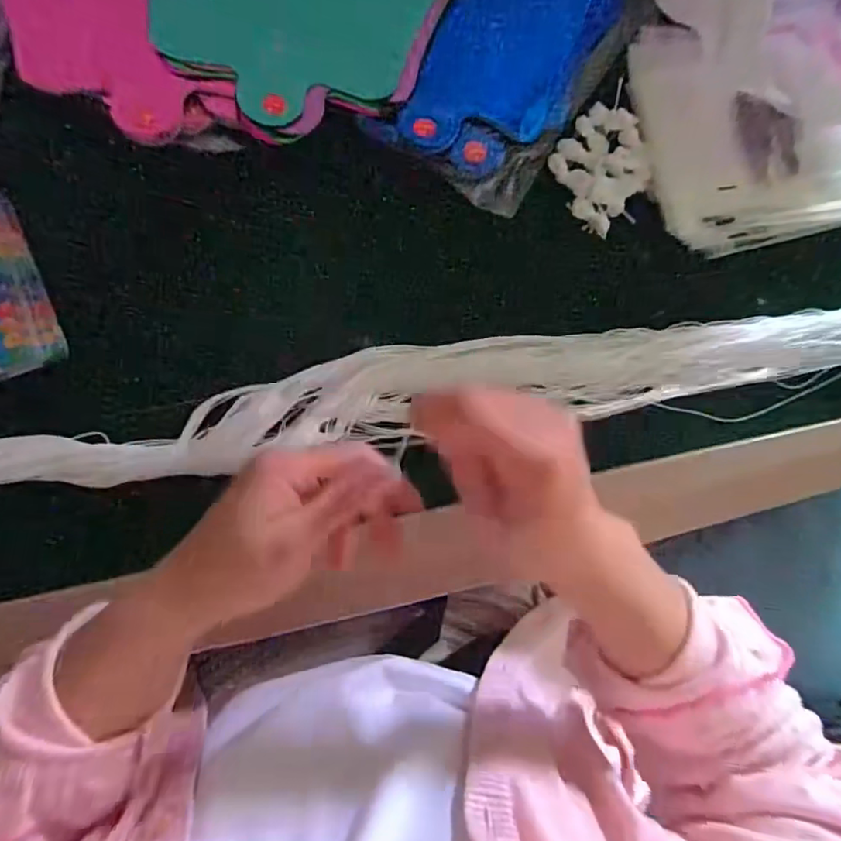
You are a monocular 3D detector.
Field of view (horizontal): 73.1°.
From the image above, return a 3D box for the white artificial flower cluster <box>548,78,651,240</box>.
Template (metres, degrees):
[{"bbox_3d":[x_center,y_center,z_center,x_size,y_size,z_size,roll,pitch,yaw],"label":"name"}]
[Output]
[{"bbox_3d":[0.137,-0.190,0.425,0.071,0.017,0.088,-26,88,-8],"label":"white artificial flower cluster"}]

